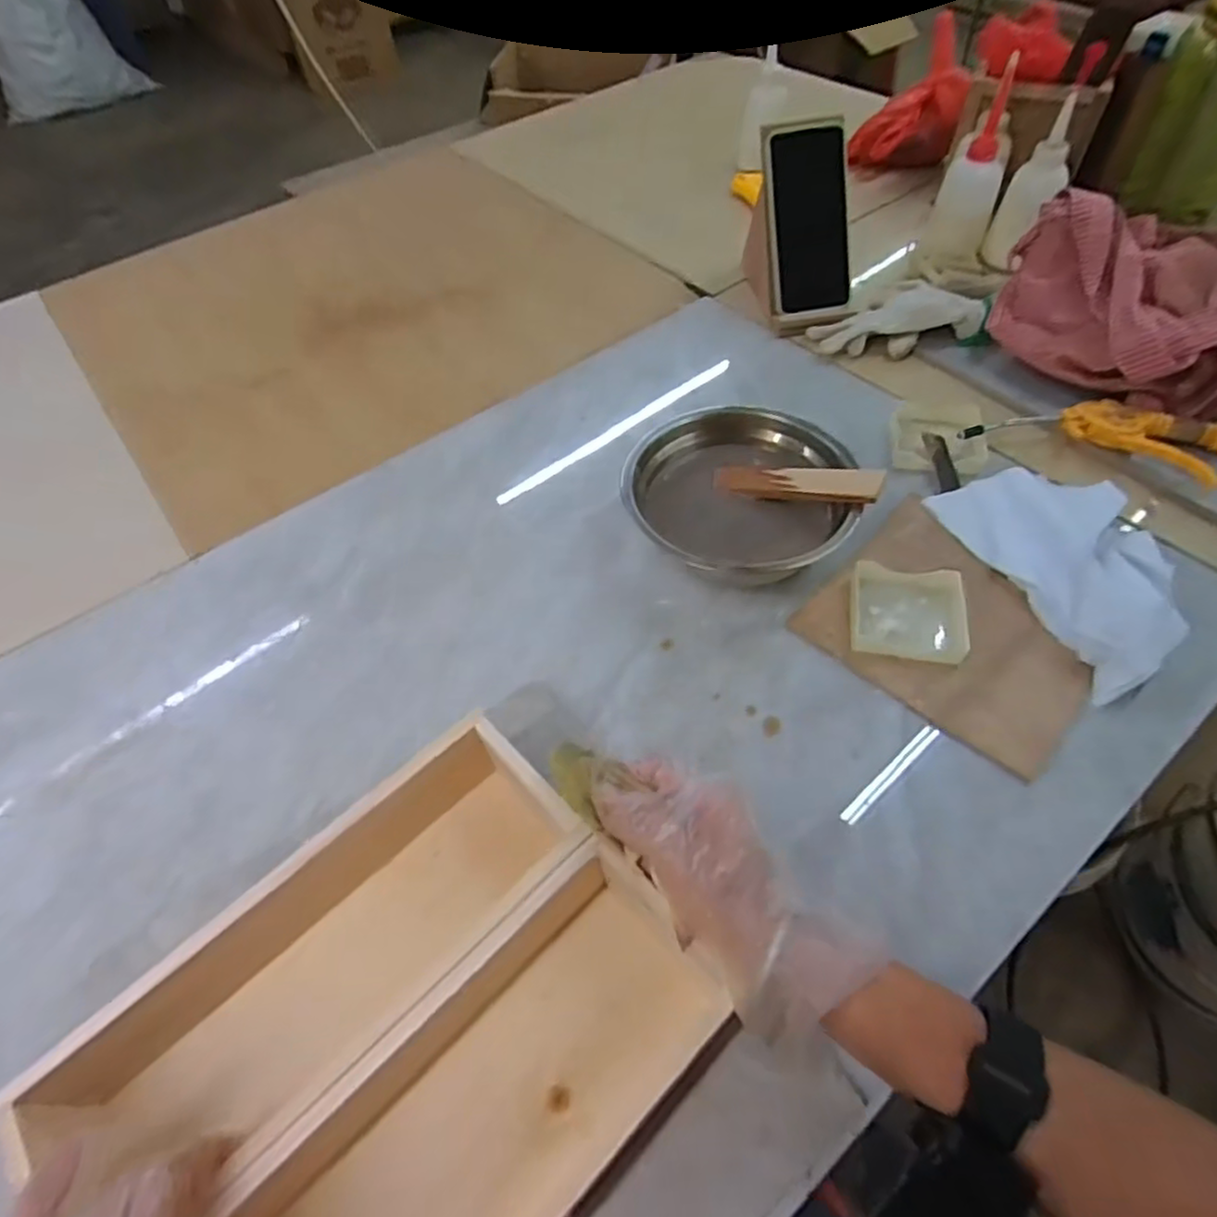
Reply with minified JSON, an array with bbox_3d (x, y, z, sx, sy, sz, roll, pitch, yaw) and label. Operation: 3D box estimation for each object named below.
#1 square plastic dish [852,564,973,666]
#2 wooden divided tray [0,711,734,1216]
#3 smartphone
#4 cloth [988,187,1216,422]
[{"bbox_3d":[0.212,0.001,0.486,0.074,0.018,0.074,4,55,7],"label":"square plastic dish"},{"bbox_3d":[-0.104,0.206,0.330,0.203,0.069,0.260,37,65,26],"label":"wooden divided tray"},{"bbox_3d":[0.203,-0.388,0.687,0.078,0.166,0.010,-8,14,-2],"label":"smartphone"},{"bbox_3d":[0.497,-0.262,0.600,0.281,0.098,0.205,35,64,25],"label":"cloth"}]

